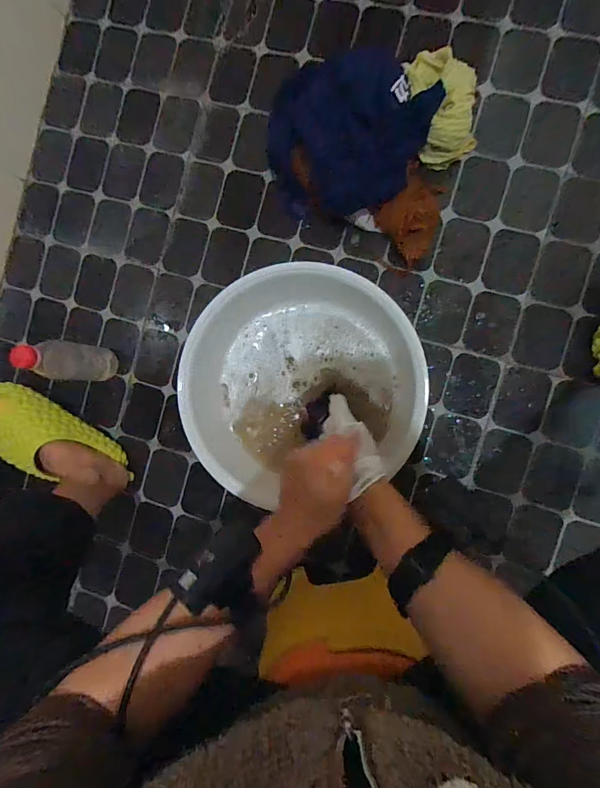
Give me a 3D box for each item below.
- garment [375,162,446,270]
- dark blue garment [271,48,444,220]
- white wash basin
[{"bbox_3d":[0.165,-0.265,0.599,0.089,0.034,0.119,26,94,7],"label":"garment"},{"bbox_3d":[0.073,-0.375,0.609,0.247,0.080,0.201,4,91,8],"label":"dark blue garment"},{"bbox_3d":[0.004,-0.022,0.599,0.323,0.126,0.298,0,90,10],"label":"white wash basin"}]

